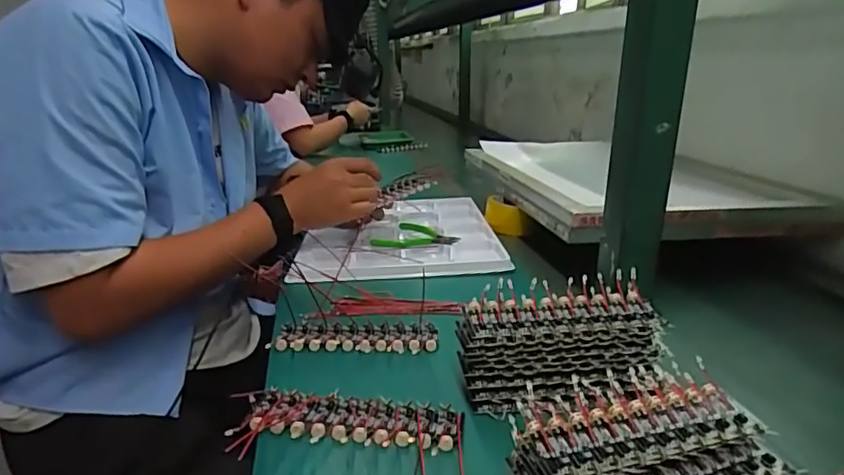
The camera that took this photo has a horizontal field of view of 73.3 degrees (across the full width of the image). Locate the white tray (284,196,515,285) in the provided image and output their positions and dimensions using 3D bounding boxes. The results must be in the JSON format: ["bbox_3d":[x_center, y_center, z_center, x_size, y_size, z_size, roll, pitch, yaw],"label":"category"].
[{"bbox_3d":[-0.035,-0.009,0.870,0.282,0.030,0.355,0,17,-3],"label":"white tray"}]

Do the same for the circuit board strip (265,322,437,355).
[{"bbox_3d":[-0.064,0.096,0.555,0.154,0.013,0.058,2,17,4],"label":"circuit board strip"}]

